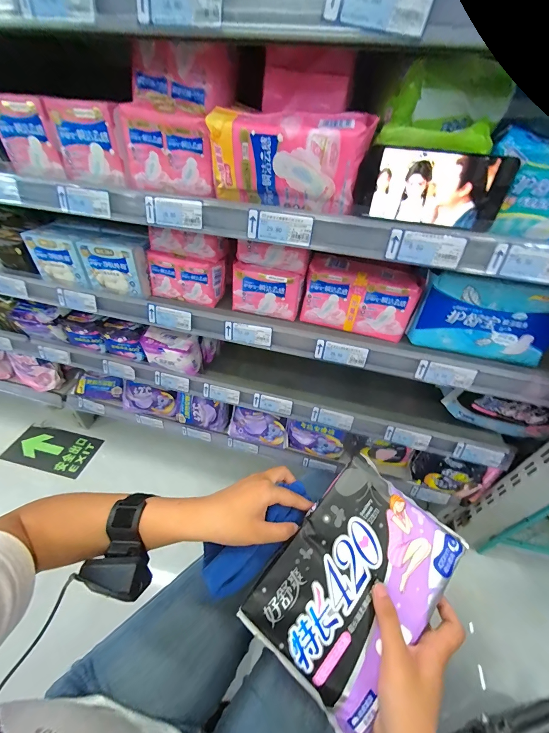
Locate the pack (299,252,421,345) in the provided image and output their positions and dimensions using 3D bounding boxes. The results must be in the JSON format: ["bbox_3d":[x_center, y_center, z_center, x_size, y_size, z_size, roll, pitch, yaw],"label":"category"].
[{"bbox_3d":[0.154,-0.126,0.532,0.192,0.108,0.065,15,45,11],"label":"pack"}]

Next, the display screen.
[{"bbox_3d":[0.191,-0.212,0.349,0.165,0.068,0.016,12,45,9],"label":"display screen"}]

